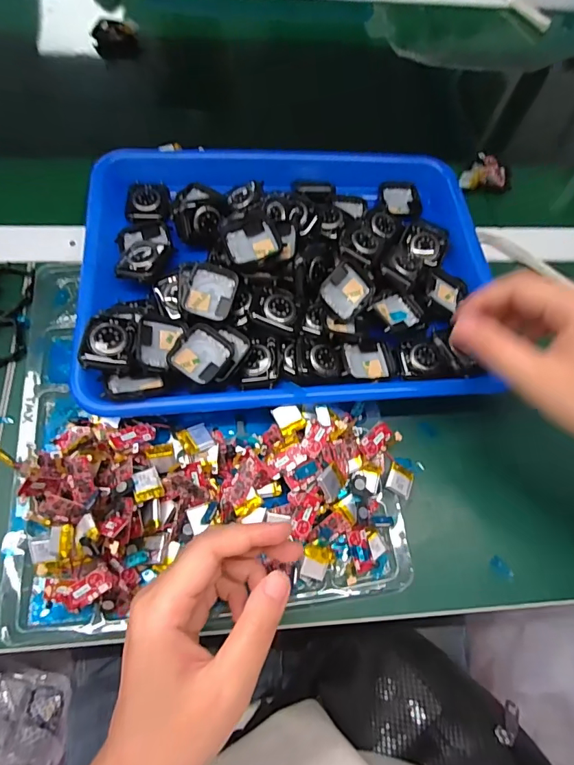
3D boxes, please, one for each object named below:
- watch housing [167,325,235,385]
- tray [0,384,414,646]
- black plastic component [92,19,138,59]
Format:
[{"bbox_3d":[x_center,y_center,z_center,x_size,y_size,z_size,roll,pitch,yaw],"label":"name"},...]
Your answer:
[{"bbox_3d":[-0.061,-0.021,0.313,0.034,0.010,0.040,31,67,9],"label":"watch housing"},{"bbox_3d":[-0.052,0.073,0.286,0.260,0.041,0.150,-4,69,-2],"label":"tray"},{"bbox_3d":[-0.200,-0.399,0.516,0.049,0.031,0.024,5,66,-3],"label":"black plastic component"}]

